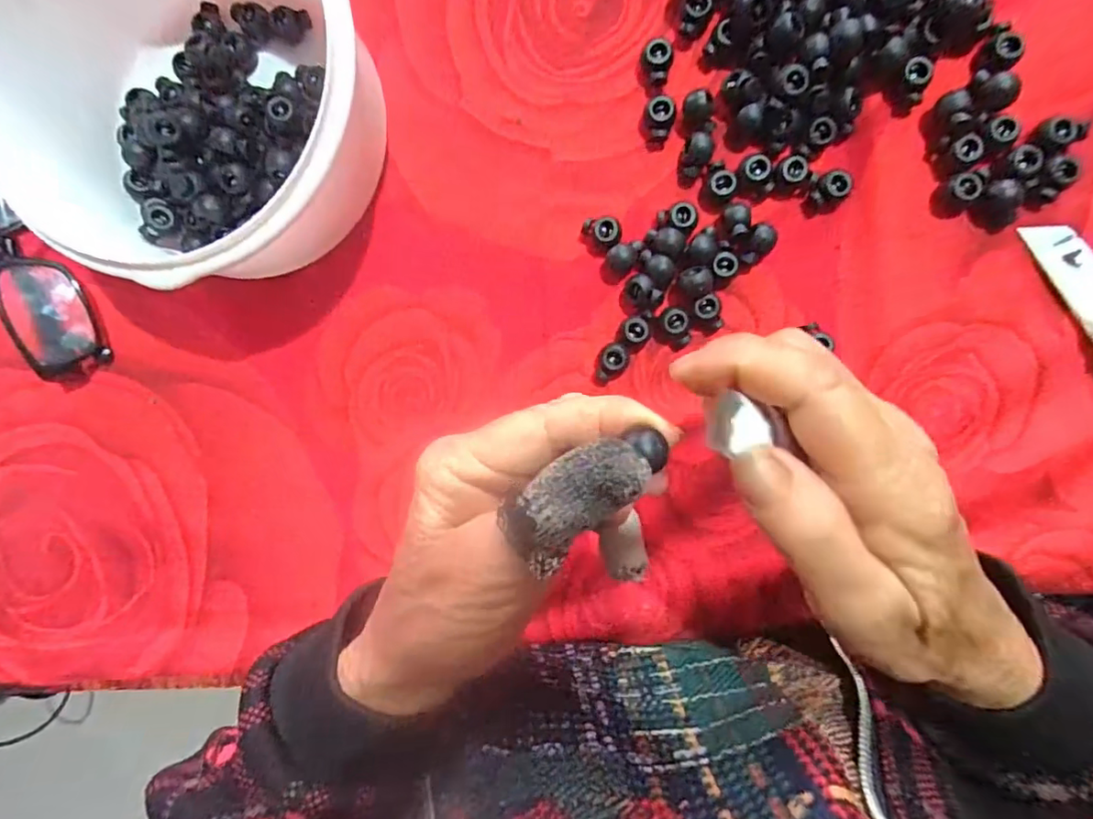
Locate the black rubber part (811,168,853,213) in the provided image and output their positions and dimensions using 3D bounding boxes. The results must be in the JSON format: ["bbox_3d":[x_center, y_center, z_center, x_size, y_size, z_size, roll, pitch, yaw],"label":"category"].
[{"bbox_3d":[0.133,-0.103,0.254,0.014,0.010,0.017,41,96,4],"label":"black rubber part"}]

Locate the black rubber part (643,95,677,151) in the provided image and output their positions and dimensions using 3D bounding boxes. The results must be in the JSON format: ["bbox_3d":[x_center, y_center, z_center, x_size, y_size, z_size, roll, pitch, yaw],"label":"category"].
[{"bbox_3d":[0.053,-0.137,0.260,0.014,0.013,0.020,17,94,6],"label":"black rubber part"}]

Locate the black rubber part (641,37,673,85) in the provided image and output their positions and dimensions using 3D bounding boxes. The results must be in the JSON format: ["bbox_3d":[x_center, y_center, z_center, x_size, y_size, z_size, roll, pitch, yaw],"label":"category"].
[{"bbox_3d":[0.052,-0.165,0.259,0.014,0.011,0.018,7,93,6],"label":"black rubber part"}]

